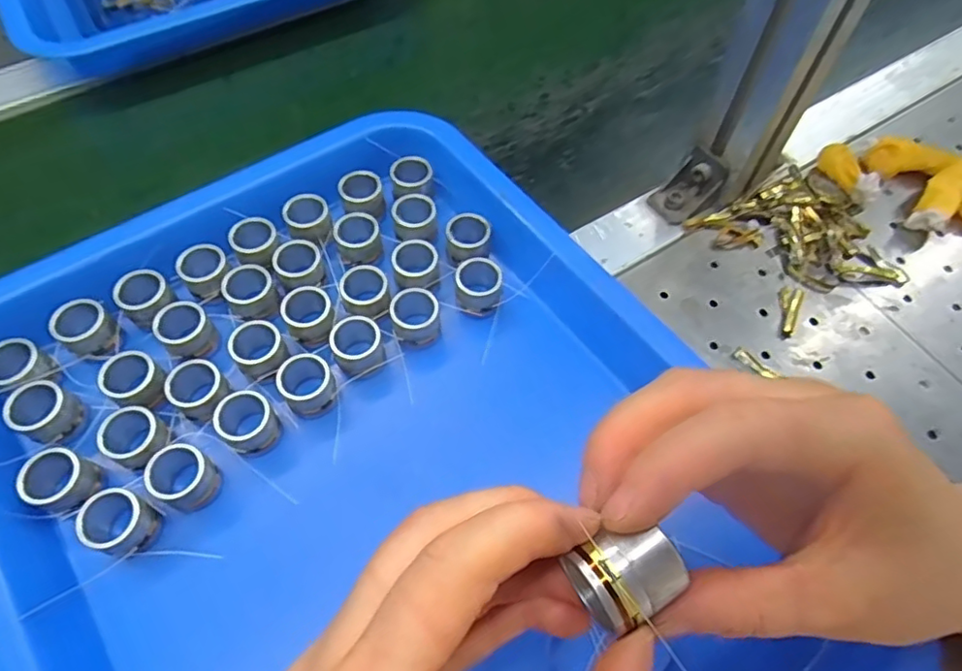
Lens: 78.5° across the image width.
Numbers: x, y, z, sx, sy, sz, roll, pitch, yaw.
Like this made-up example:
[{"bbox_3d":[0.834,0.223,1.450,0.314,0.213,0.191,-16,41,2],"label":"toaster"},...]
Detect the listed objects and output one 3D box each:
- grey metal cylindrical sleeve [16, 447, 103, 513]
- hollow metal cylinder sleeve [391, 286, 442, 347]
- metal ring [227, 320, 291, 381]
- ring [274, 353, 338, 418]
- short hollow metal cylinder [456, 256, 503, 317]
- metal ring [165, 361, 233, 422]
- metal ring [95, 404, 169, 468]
[{"bbox_3d":[-0.185,0.064,0.259,0.024,0.020,0.023,1,60,-1],"label":"grey metal cylindrical sleeve"},{"bbox_3d":[-0.034,-0.010,0.310,0.025,0.022,0.029,-6,61,-5],"label":"hollow metal cylinder sleeve"},{"bbox_3d":[-0.110,0.007,0.292,0.025,0.019,0.026,1,60,-1],"label":"metal ring"},{"bbox_3d":[-0.085,0.024,0.286,0.024,0.019,0.028,-36,67,-20],"label":"ring"},{"bbox_3d":[-0.001,-0.025,0.319,0.024,0.023,0.025,1,60,-1],"label":"short hollow metal cylinder"},{"bbox_3d":[-0.135,0.026,0.281,0.023,0.019,0.024,1,60,-1],"label":"metal ring"},{"bbox_3d":[-0.157,0.047,0.269,0.025,0.019,0.024,1,60,-1],"label":"metal ring"}]

